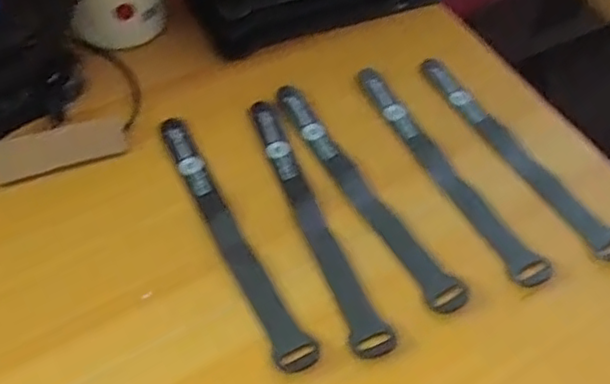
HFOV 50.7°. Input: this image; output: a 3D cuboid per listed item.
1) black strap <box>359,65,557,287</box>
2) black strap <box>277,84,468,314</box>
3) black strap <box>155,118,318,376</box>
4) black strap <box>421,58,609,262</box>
[{"bbox_3d":[0.092,-0.015,0.422,0.019,0.010,0.184,-24,61,-19],"label":"black strap"},{"bbox_3d":[0.036,-0.004,0.415,0.021,0.007,0.192,-26,62,-20],"label":"black strap"},{"bbox_3d":[-0.048,0.024,0.396,0.023,0.008,0.192,-24,61,-19],"label":"black strap"},{"bbox_3d":[0.144,-0.029,0.440,0.020,0.006,0.190,-28,62,-21],"label":"black strap"}]

